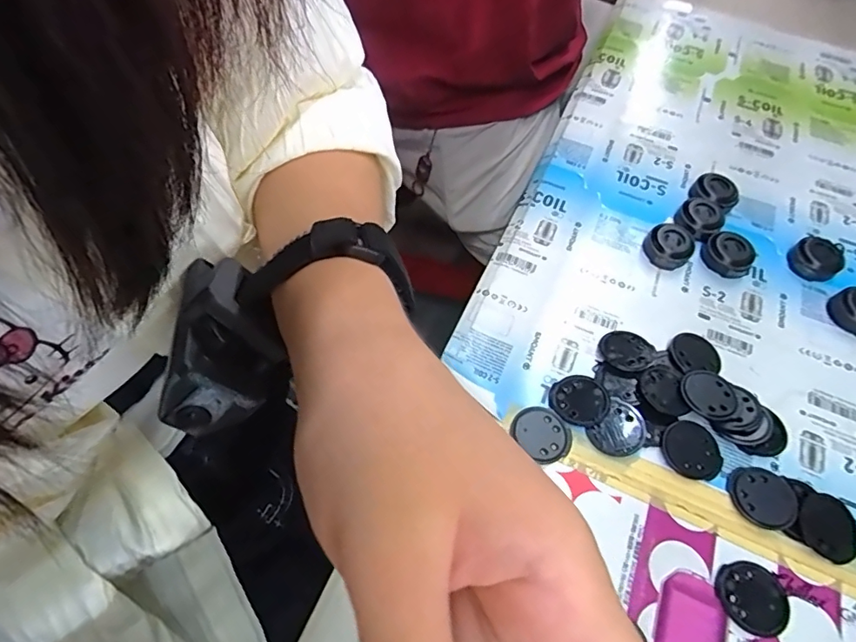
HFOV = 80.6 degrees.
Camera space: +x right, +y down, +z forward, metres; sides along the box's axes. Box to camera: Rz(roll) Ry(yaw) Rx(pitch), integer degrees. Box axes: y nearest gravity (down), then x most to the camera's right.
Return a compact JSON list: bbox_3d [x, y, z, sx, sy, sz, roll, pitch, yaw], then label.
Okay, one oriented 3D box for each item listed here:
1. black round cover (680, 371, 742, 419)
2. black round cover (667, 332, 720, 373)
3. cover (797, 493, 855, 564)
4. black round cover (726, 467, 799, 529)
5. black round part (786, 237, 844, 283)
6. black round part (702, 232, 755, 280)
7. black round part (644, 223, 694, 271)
[{"bbox_3d":[0.152,0.040,0.273,0.024,0.005,0.029,-22,61,-16],"label":"black round cover"},{"bbox_3d":[0.153,0.018,0.289,0.028,0.004,0.026,2,58,-3],"label":"black round cover"},{"bbox_3d":[0.195,0.101,0.247,0.027,0.005,0.030,-6,58,-7],"label":"cover"},{"bbox_3d":[0.167,0.088,0.252,0.032,0.005,0.028,2,58,-2],"label":"black round cover"},{"bbox_3d":[0.251,-0.040,0.327,0.029,0.018,0.029,2,58,-3],"label":"black round part"},{"bbox_3d":[0.194,-0.043,0.327,0.029,0.016,0.029,2,58,-3],"label":"black round part"},{"bbox_3d":[0.158,-0.050,0.329,0.029,0.015,0.031,2,58,-3],"label":"black round part"}]

